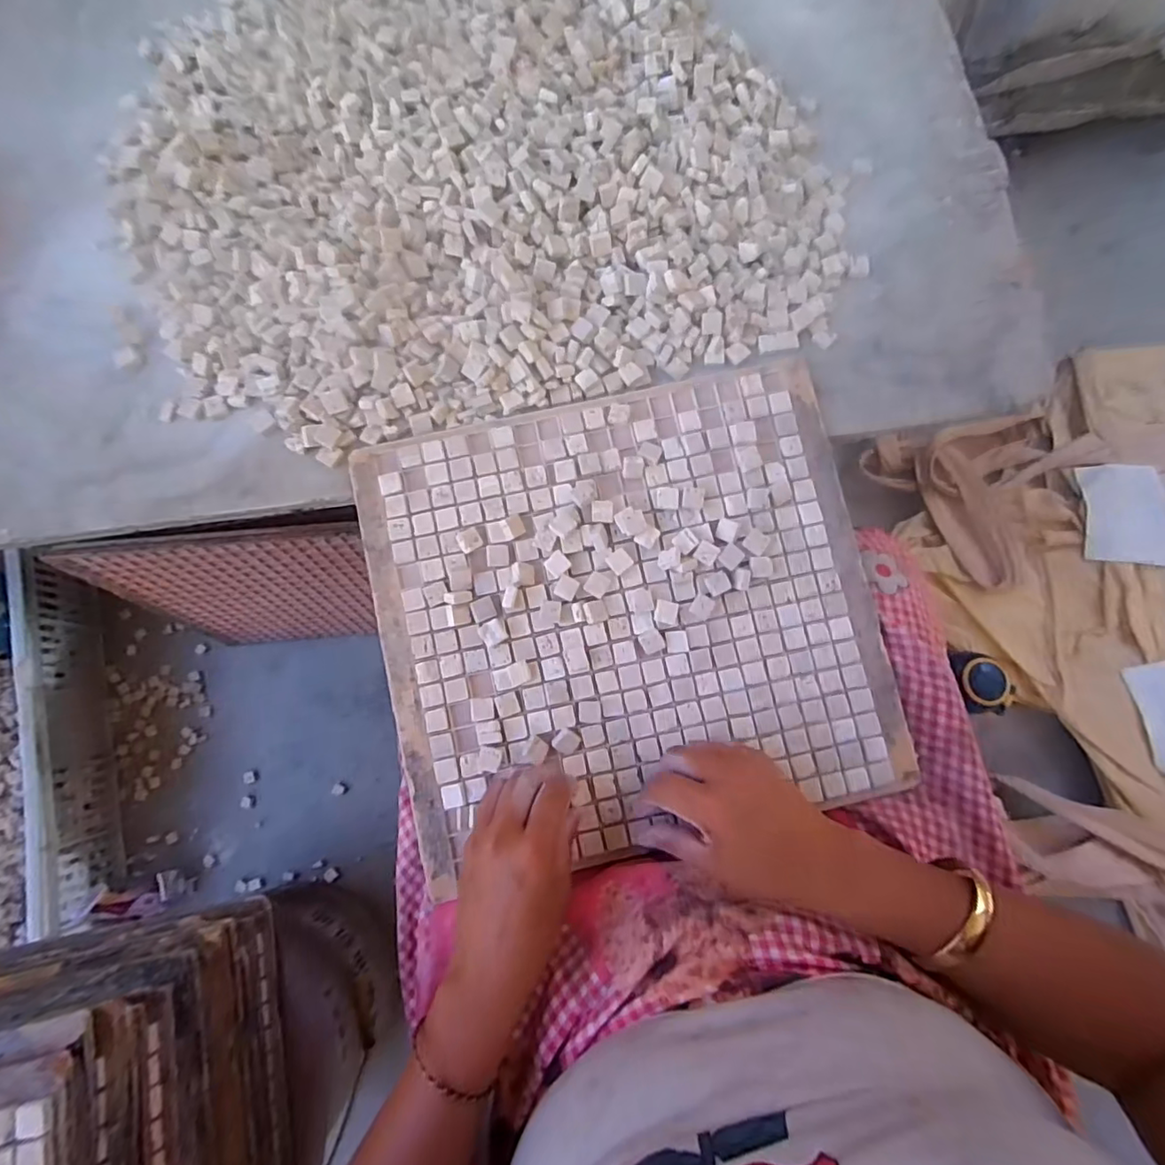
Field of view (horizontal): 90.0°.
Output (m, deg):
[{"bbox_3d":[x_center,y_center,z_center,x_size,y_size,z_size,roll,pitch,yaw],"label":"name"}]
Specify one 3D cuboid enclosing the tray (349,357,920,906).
[{"bbox_3d":[0.029,0.018,0.419,0.347,0.018,0.318,-12,84,0],"label":"tray"}]

